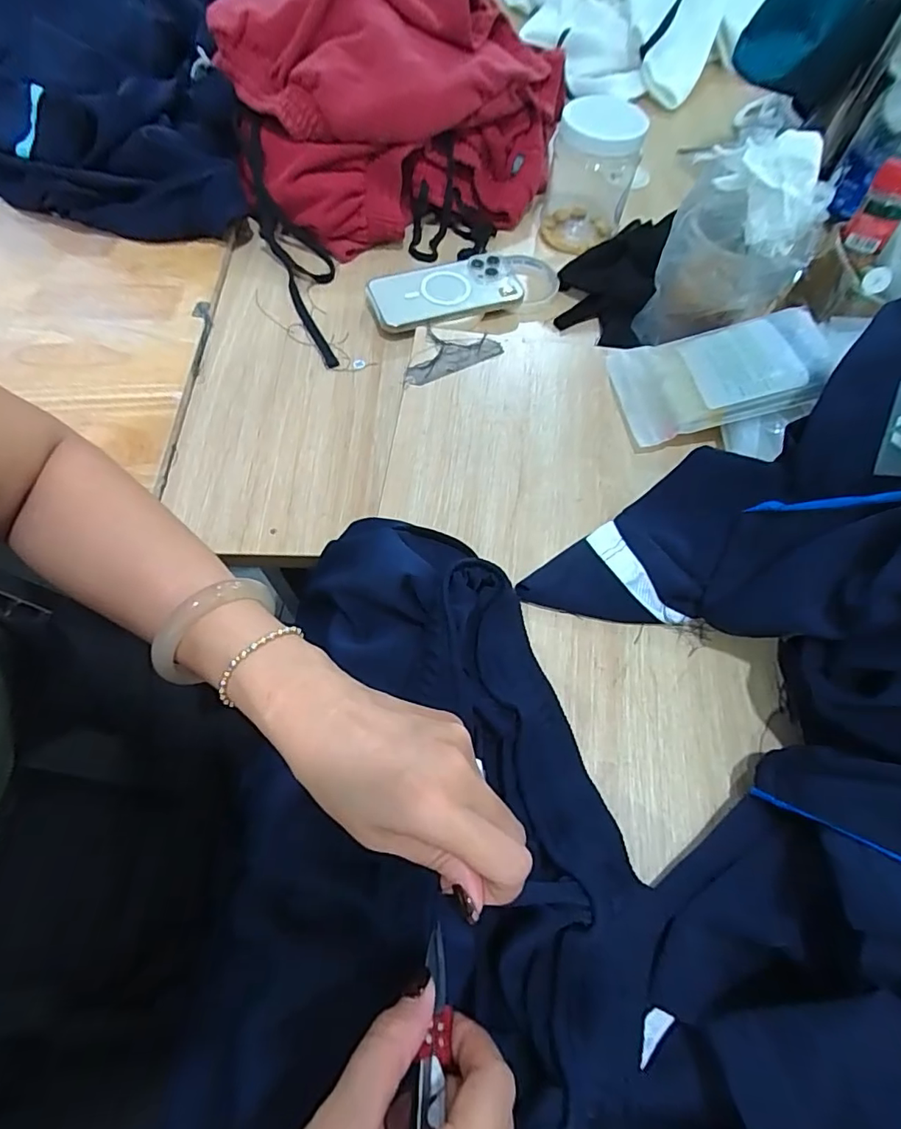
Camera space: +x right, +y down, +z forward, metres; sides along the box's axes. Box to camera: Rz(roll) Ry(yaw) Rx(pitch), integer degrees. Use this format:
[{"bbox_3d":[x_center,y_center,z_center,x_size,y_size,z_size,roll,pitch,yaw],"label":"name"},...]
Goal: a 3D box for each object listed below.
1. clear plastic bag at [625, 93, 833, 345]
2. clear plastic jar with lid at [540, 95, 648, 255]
[{"bbox_3d":[0.240,-0.273,0.445,0.118,0.157,0.069,35,68,14],"label":"clear plastic bag"},{"bbox_3d":[0.163,-0.452,0.602,0.093,0.122,0.096,11,64,3],"label":"clear plastic jar with lid"}]

